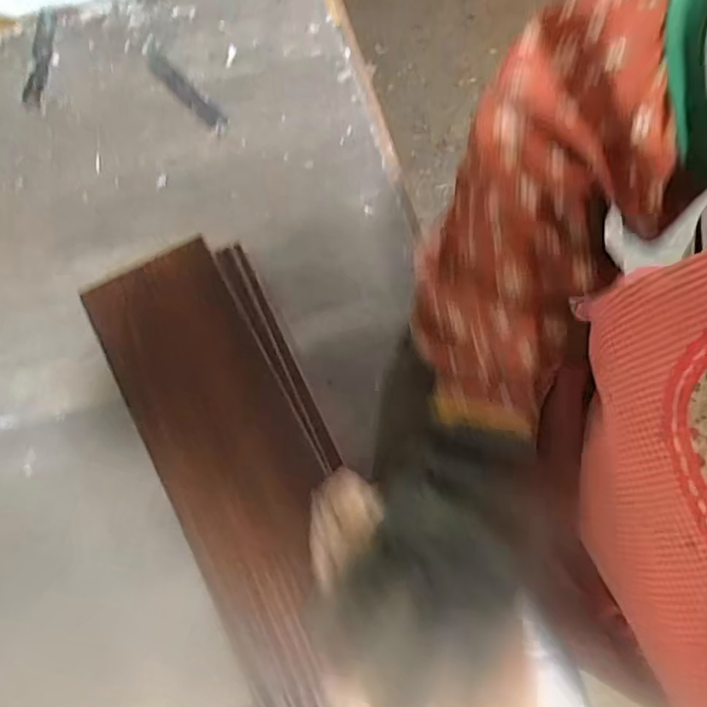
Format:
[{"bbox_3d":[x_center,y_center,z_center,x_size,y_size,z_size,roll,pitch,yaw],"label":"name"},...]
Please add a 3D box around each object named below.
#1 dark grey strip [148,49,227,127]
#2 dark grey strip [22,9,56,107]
[{"bbox_3d":[-0.136,-0.209,0.458,0.016,0.004,0.093,-41,77,-12],"label":"dark grey strip"},{"bbox_3d":[-0.257,-0.245,0.476,0.017,0.010,0.106,-4,72,-2],"label":"dark grey strip"}]

